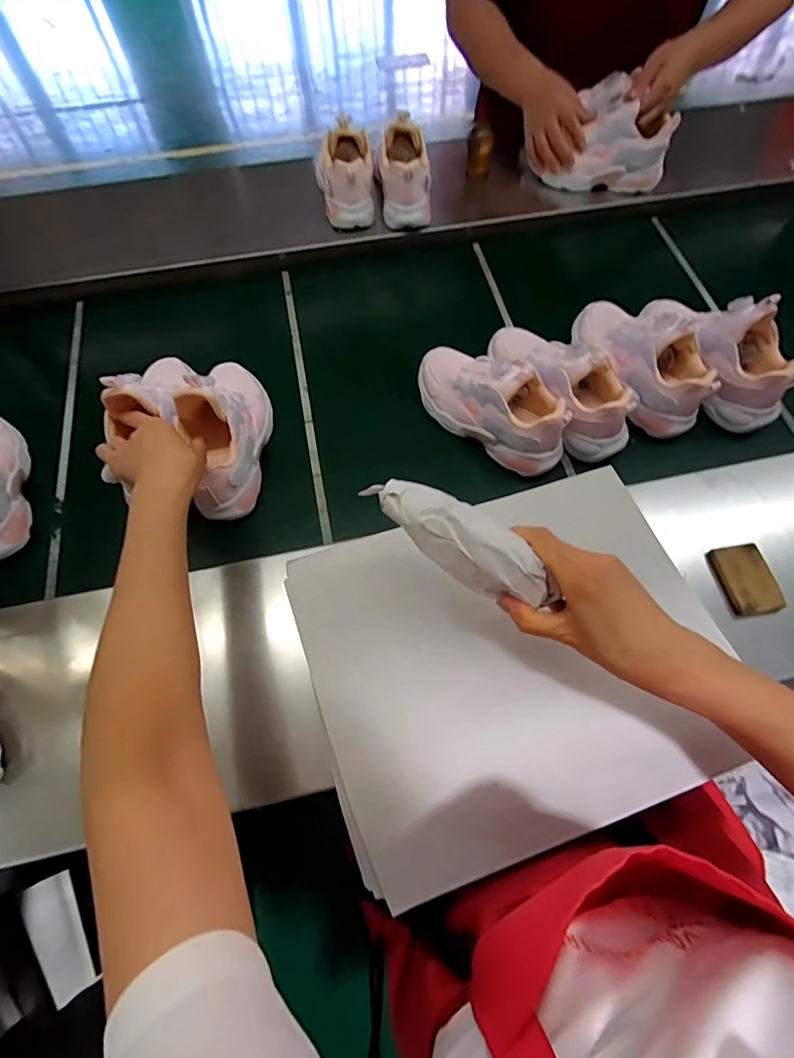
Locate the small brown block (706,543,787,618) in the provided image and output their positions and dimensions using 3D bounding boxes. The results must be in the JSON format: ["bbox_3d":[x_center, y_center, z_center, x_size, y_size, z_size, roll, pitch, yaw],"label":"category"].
[{"bbox_3d":[0.370,0.053,0.490,0.051,0.013,0.074,-9,66,-5],"label":"small brown block"}]

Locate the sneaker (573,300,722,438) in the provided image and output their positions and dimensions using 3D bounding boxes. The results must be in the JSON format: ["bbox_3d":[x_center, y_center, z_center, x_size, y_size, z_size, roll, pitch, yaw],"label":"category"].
[{"bbox_3d":[0.314,-0.227,0.594,0.075,0.103,0.214,-24,68,-11],"label":"sneaker"}]

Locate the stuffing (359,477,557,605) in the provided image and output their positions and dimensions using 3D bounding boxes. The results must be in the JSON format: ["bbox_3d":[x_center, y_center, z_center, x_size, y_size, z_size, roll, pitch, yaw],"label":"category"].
[{"bbox_3d":[0.045,0.007,0.344,0.156,0.032,0.047,33,69,13],"label":"stuffing"}]

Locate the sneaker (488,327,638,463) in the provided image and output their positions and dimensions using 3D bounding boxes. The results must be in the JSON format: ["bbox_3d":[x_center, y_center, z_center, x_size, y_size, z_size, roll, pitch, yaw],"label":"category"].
[{"bbox_3d":[0.198,-0.186,0.579,0.099,0.091,0.218,-31,70,-14],"label":"sneaker"}]

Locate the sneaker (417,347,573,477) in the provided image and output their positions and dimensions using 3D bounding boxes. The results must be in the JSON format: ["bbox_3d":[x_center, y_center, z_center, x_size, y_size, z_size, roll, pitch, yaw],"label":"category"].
[{"bbox_3d":[0.115,-0.164,0.570,0.217,0.096,0.081,39,71,15],"label":"sneaker"}]

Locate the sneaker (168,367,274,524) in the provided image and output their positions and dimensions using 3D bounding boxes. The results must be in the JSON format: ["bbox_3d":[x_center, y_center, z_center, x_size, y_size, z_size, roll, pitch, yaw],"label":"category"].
[{"bbox_3d":[-0.201,-0.129,0.540,0.081,0.116,0.210,-5,66,-3],"label":"sneaker"}]

